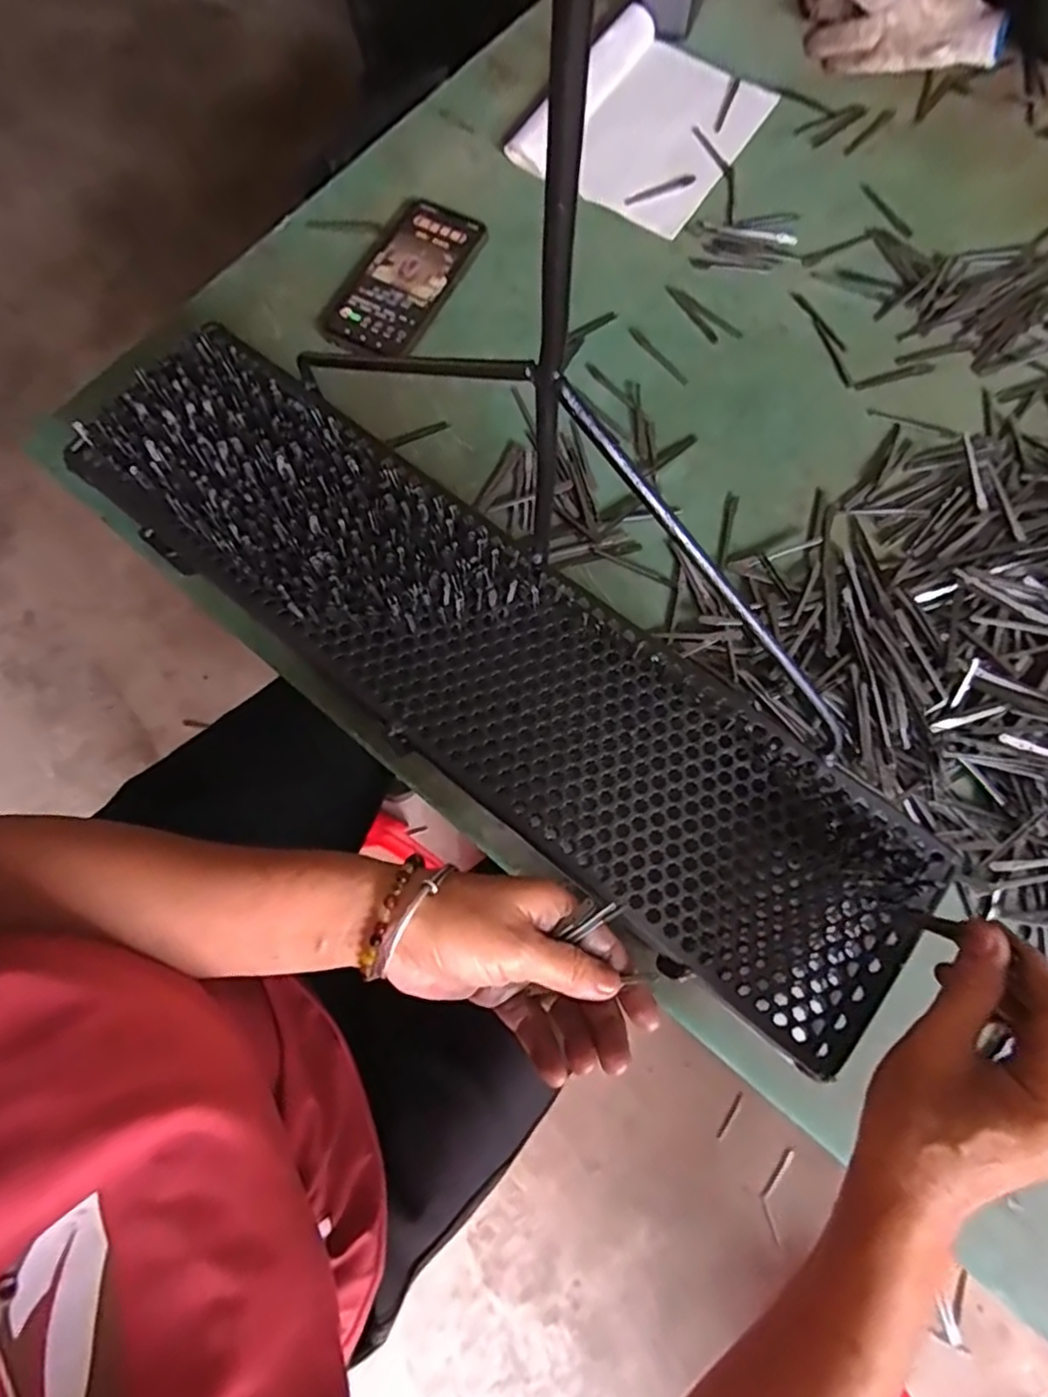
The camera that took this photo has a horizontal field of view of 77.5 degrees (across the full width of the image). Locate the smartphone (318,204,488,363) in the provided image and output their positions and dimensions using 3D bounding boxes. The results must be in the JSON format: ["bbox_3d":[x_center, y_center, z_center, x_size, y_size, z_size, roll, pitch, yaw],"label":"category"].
[{"bbox_3d":[-0.103,-0.353,0.549,0.083,0.012,0.161,29,77,8],"label":"smartphone"}]

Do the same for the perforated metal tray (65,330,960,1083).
[{"bbox_3d":[-0.030,-0.028,0.400,0.578,0.034,0.147,38,78,9],"label":"perforated metal tray"}]

